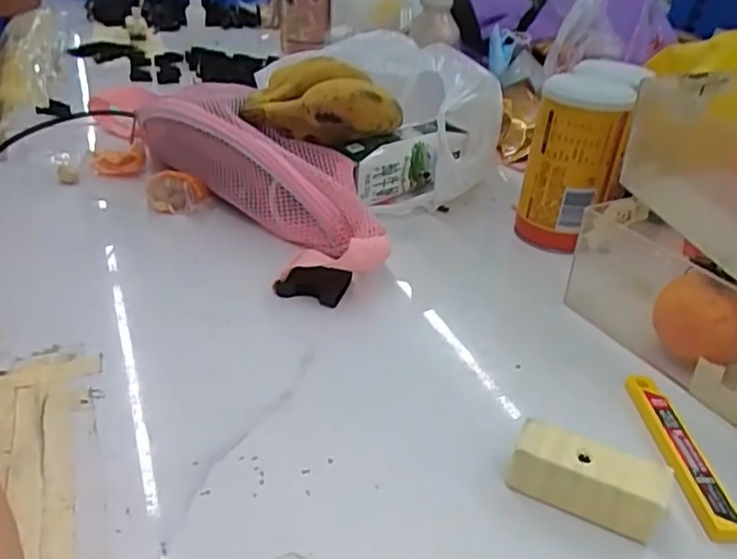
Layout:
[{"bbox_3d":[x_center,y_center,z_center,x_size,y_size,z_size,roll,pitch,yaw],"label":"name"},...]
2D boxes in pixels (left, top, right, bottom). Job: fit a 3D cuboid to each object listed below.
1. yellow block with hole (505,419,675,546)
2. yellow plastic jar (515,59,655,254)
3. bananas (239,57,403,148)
[{"bbox_3d":[0.098,0.091,0.287,0.065,0.027,0.025,18,34,21],"label":"yellow block with hole"},{"bbox_3d":[0.162,-0.100,0.496,0.073,0.129,0.085,12,32,12],"label":"yellow plastic jar"},{"bbox_3d":[-0.037,-0.142,0.517,0.119,0.062,0.067,9,32,5],"label":"bananas"}]

